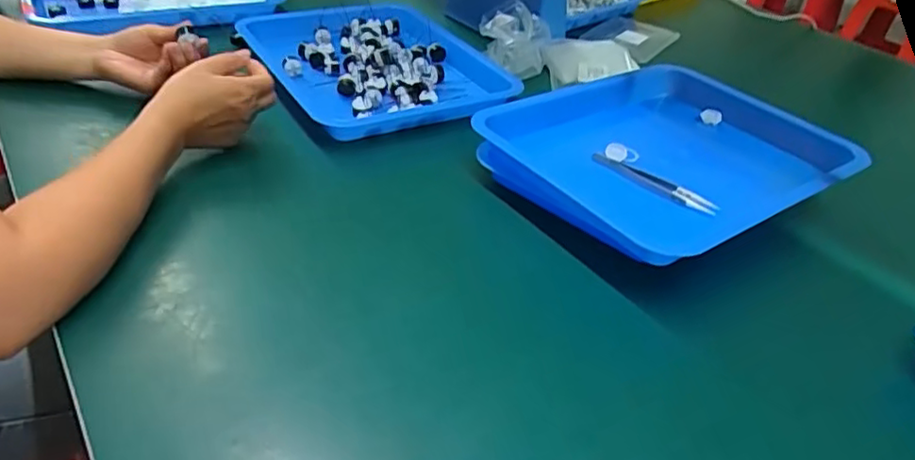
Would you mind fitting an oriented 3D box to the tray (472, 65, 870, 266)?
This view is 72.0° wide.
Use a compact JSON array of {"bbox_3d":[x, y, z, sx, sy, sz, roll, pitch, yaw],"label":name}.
[{"bbox_3d":[0.208,-0.069,0.639,0.326,0.062,0.262,-20,45,-28],"label":"tray"}]

